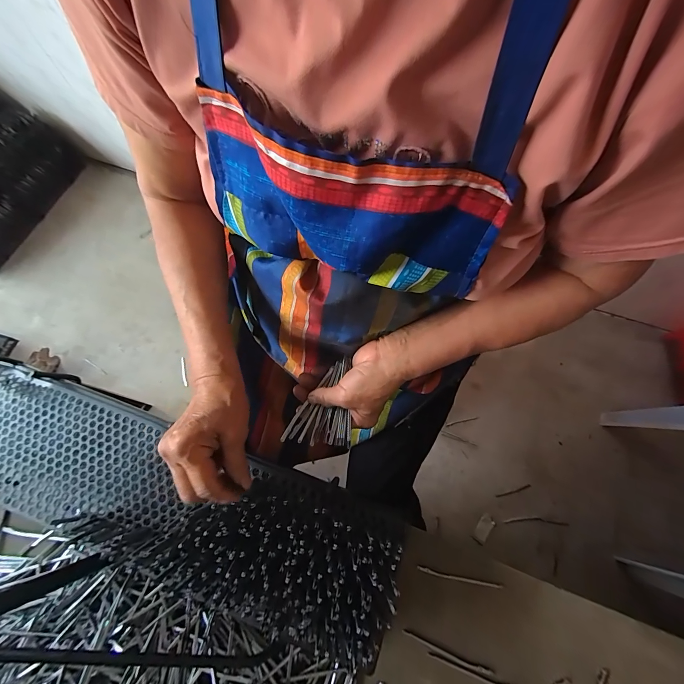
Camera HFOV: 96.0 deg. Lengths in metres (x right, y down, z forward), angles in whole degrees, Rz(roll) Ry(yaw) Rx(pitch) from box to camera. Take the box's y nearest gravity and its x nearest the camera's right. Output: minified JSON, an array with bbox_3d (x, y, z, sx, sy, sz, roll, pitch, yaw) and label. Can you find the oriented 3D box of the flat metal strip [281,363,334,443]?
[{"bbox_3d":[-0.041,0.072,0.367,0.006,0.007,0.105,31,70,12],"label":"flat metal strip"}]

